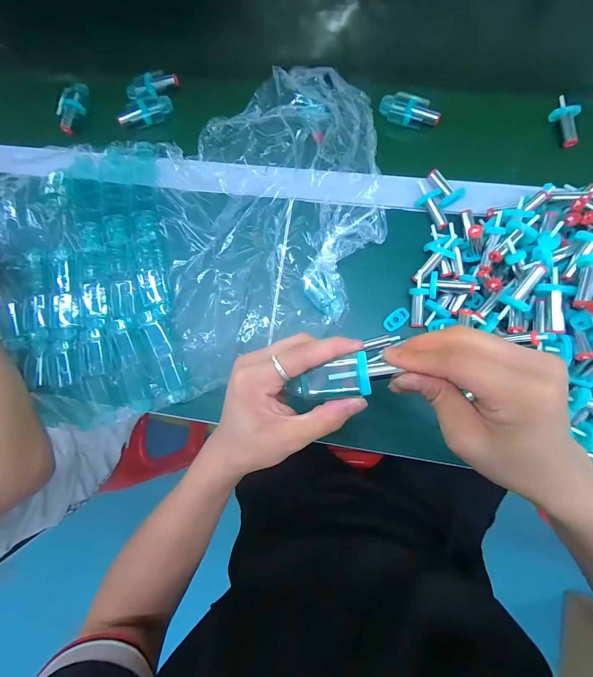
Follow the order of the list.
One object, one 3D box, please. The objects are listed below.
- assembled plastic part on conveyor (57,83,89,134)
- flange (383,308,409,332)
[{"bbox_3d":[-0.329,-0.334,0.452,0.029,0.028,0.078,14,86,7],"label":"assembled plastic part on conveyor"},{"bbox_3d":[0.119,-0.023,0.371,0.019,0.004,0.033,44,90,8],"label":"flange"}]

